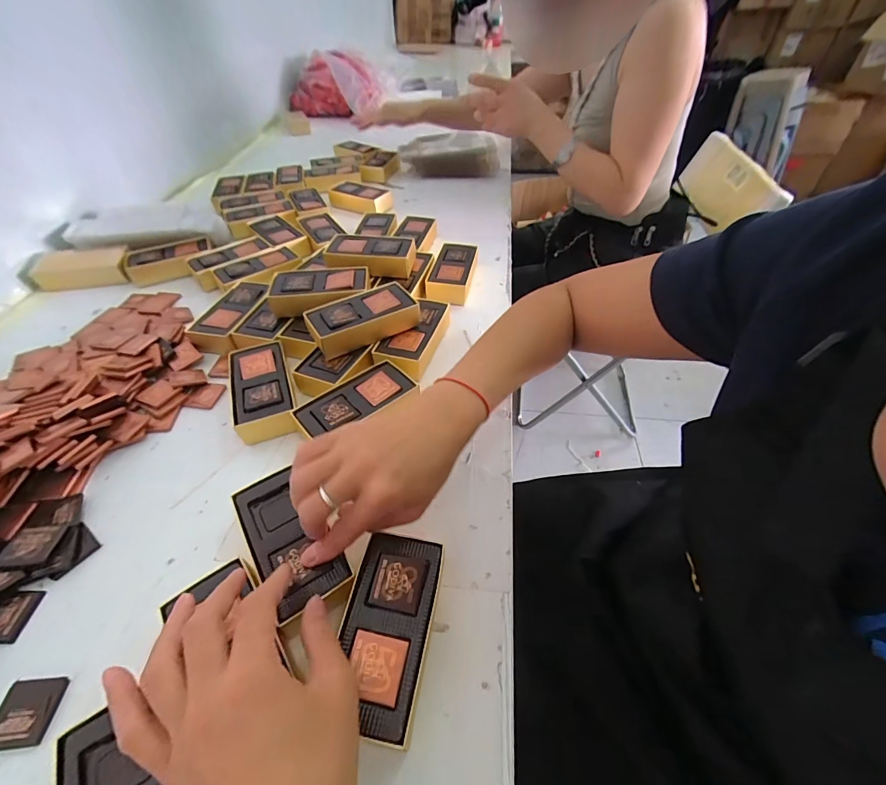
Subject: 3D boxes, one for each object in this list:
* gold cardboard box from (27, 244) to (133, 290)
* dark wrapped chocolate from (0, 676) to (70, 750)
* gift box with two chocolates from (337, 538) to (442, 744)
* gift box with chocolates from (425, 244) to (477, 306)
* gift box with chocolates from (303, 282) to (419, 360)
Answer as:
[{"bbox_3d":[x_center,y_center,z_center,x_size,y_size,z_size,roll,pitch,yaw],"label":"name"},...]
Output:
[{"bbox_3d":[-0.527,-0.188,0.591,0.117,0.034,0.069,-10,47,-8],"label":"gold cardboard box"},{"bbox_3d":[-0.256,0.195,0.244,0.035,0.004,0.035,-4,46,-2],"label":"dark wrapped chocolate"},{"bbox_3d":[-0.035,0.155,0.263,0.053,0.034,0.109,7,47,9],"label":"gift box with two chocolates"},{"bbox_3d":[0.015,-0.171,0.567,0.058,0.032,0.118,7,47,8],"label":"gift box with chocolates"},{"bbox_3d":[-0.088,-0.080,0.441,0.114,0.035,0.061,-23,50,-19],"label":"gift box with chocolates"}]

